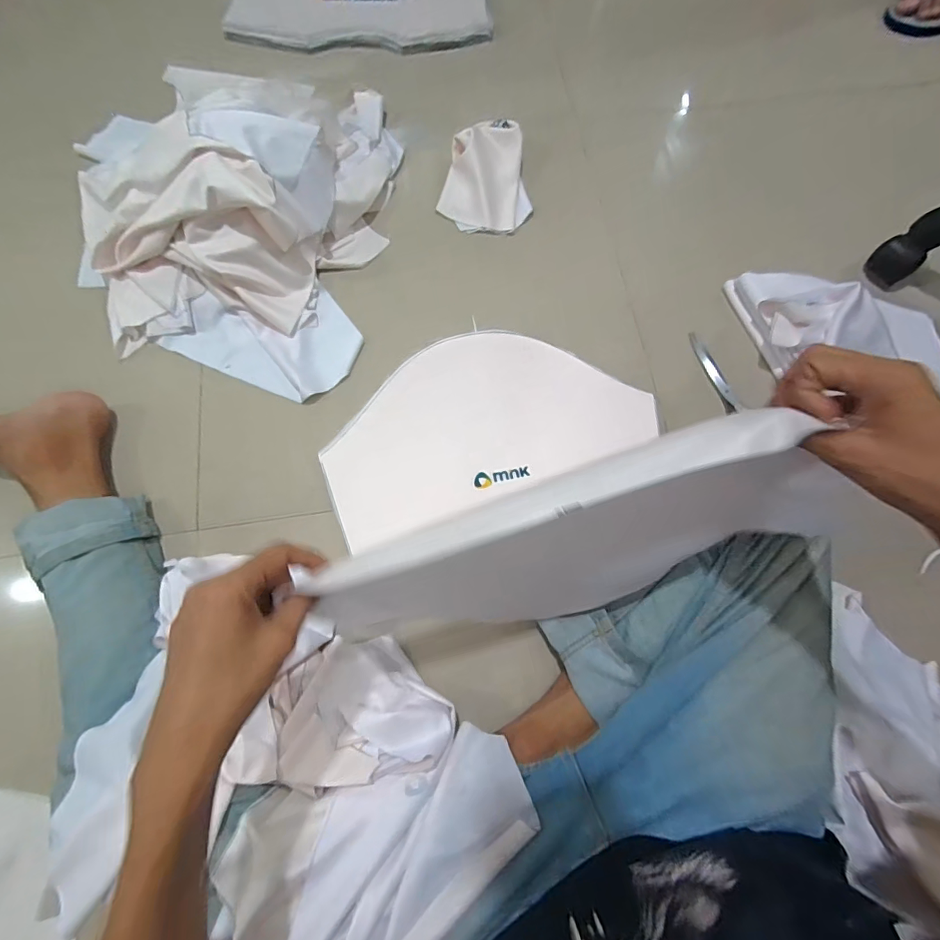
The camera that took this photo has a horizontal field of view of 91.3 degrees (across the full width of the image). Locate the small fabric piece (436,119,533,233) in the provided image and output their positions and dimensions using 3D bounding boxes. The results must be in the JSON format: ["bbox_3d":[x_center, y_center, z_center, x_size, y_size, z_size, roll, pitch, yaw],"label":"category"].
[{"bbox_3d":[0.024,-0.444,0.692,0.129,0.048,0.163,2,73,0],"label":"small fabric piece"}]

